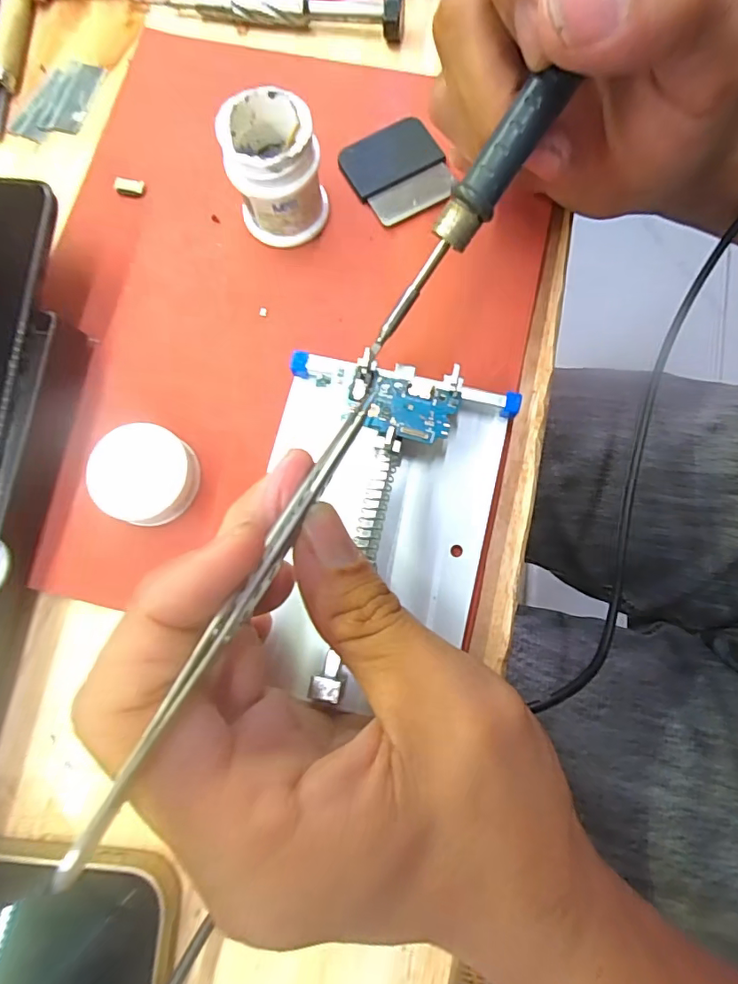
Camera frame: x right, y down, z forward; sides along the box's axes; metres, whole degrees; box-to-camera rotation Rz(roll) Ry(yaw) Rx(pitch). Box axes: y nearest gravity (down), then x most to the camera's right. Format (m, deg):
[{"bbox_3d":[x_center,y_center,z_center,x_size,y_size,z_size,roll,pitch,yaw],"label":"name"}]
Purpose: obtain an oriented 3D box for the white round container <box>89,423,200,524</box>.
[{"bbox_3d":[-0.079,-0.006,0.181,0.035,0.015,0.033,0,78,0],"label":"white round container"}]

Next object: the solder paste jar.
[{"bbox_3d":[-0.034,-0.119,0.190,0.033,0.042,0.031,-1,78,2],"label":"solder paste jar"}]

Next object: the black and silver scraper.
[{"bbox_3d":[0.012,-0.133,0.211,0.039,0.004,0.042,-28,78,-4],"label":"black and silver scraper"}]

